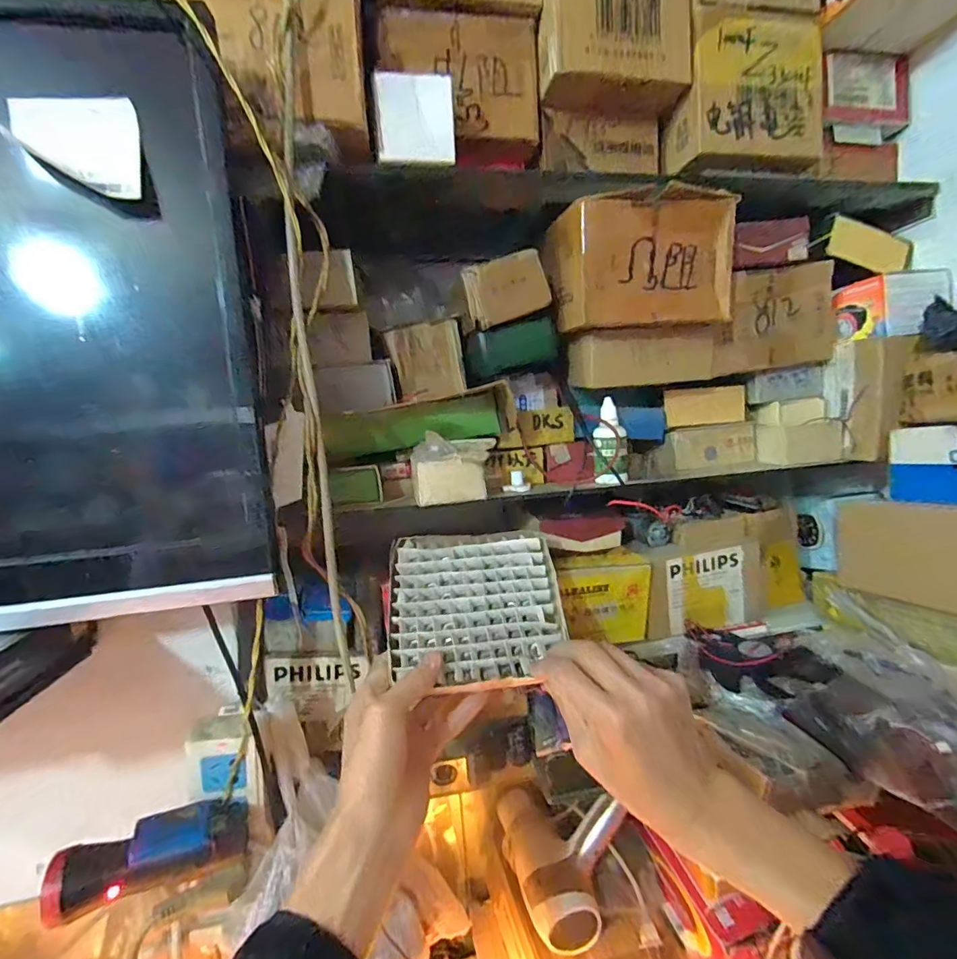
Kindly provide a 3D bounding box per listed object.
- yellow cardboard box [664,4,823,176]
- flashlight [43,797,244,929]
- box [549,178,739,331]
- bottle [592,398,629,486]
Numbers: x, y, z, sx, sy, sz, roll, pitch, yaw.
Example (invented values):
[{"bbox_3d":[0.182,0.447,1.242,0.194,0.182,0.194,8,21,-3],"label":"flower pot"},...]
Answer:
[{"bbox_3d":[0.278,-0.389,0.520,0.146,0.139,0.070,-5,6,-14],"label":"yellow cardboard box"},{"bbox_3d":[-0.249,0.289,0.380,0.131,0.044,0.037,-7,7,-27],"label":"flashlight"},{"bbox_3d":[0.165,-0.217,0.514,0.175,0.116,0.094,-4,6,-4],"label":"box"},{"bbox_3d":[0.142,-0.040,0.532,0.035,0.089,0.030,-2,7,16],"label":"bottle"}]

